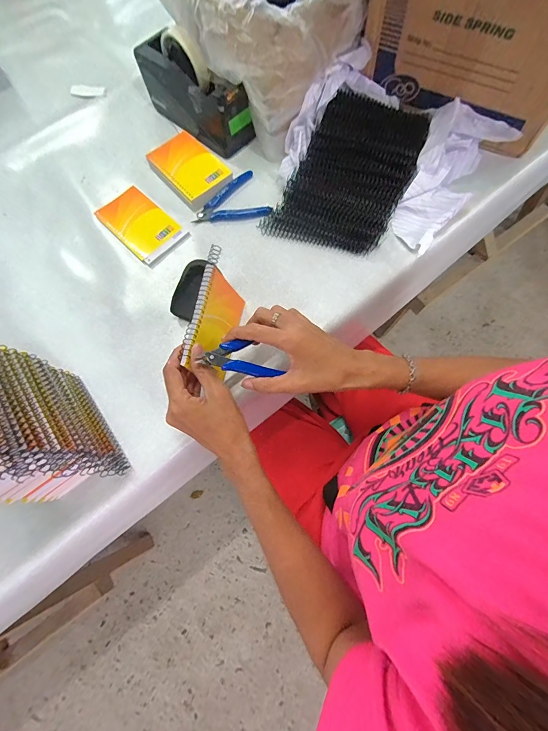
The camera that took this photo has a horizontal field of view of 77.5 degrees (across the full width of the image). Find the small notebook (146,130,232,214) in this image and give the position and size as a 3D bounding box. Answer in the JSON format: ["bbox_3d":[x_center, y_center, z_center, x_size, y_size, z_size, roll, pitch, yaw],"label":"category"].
[{"bbox_3d":[-0.134,-0.317,0.554,0.086,0.024,0.133,-41,73,-9],"label":"small notebook"}]

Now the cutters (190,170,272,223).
[{"bbox_3d":[-0.066,-0.267,0.540,0.114,0.010,0.092,-4,71,4],"label":"cutters"}]

